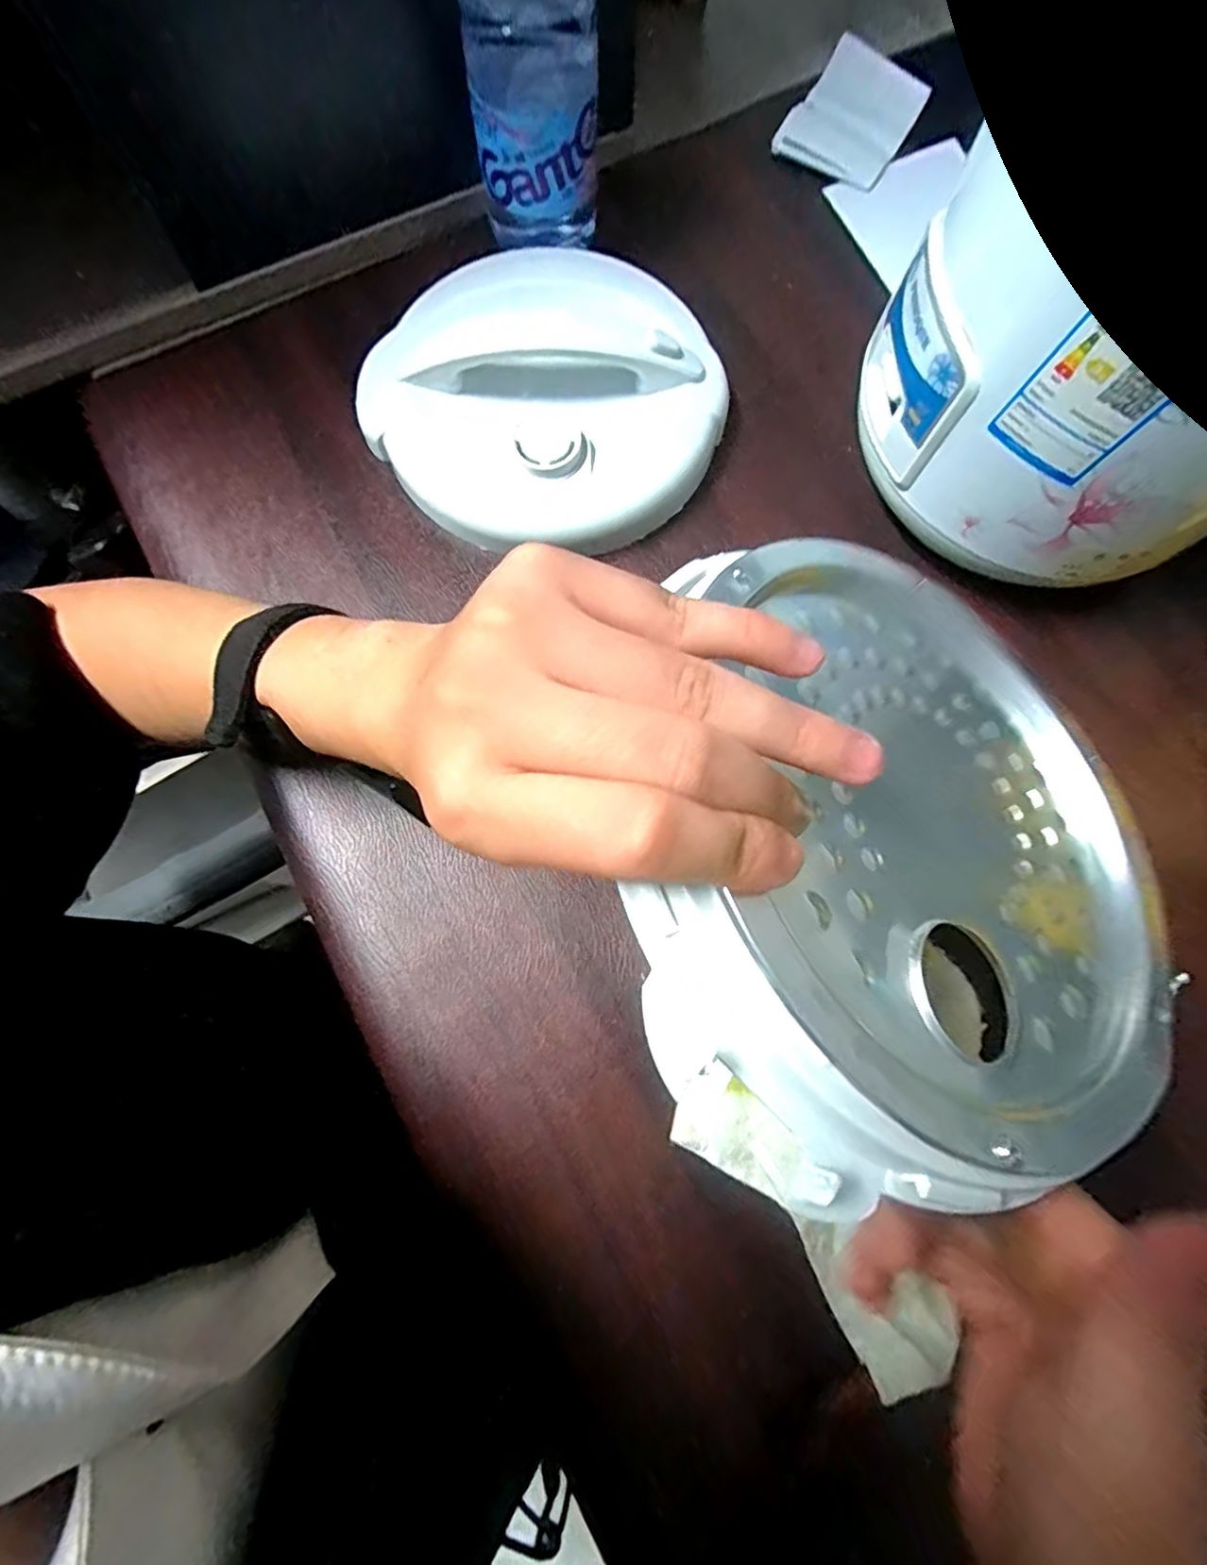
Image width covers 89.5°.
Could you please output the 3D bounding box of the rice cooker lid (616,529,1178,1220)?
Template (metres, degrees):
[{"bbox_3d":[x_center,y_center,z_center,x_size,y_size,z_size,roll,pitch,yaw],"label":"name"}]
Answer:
[{"bbox_3d":[0.090,0.017,0.192,0.175,0.045,0.189,15,62,-19],"label":"rice cooker lid"}]

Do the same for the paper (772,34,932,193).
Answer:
[{"bbox_3d":[0.179,-0.477,0.434,0.075,0.010,0.118,29,78,6],"label":"paper"}]

